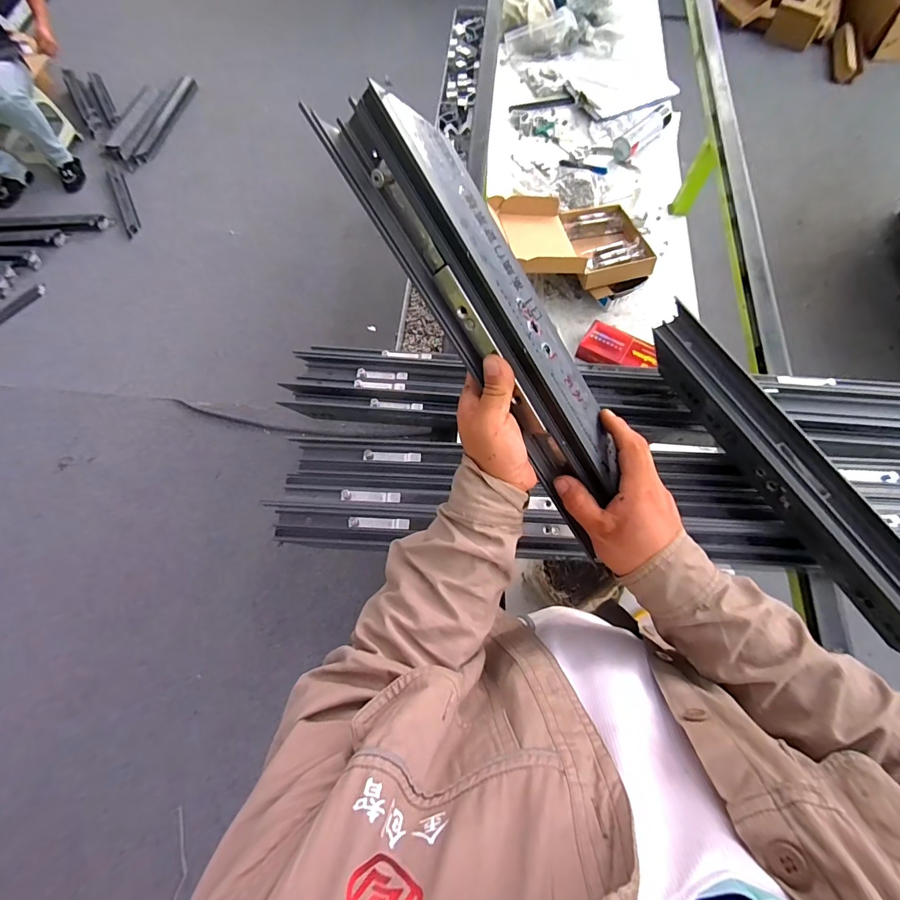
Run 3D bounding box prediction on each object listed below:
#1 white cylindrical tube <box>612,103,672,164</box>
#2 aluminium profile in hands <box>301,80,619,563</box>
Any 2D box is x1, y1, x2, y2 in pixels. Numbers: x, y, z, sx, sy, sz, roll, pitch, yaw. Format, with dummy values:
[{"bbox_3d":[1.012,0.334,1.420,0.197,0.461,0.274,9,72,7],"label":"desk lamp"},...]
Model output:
[{"bbox_3d":[0.588,-0.959,1.281,0.237,0.056,0.065,-43,74,-13],"label":"white cylindrical tube"},{"bbox_3d":[0.040,-0.111,0.360,0.083,0.047,0.366,-39,105,-13],"label":"aluminium profile in hands"}]

